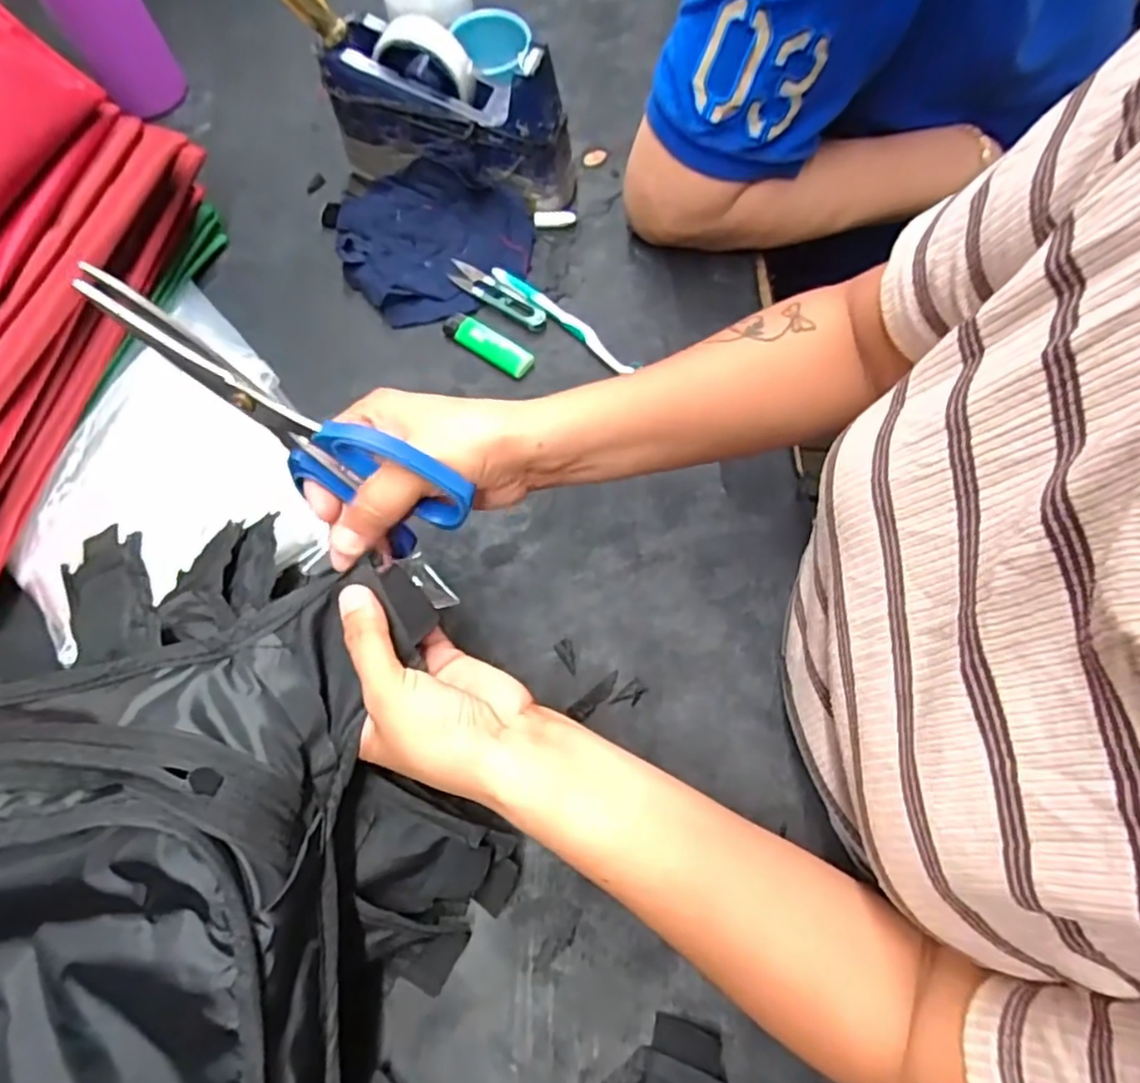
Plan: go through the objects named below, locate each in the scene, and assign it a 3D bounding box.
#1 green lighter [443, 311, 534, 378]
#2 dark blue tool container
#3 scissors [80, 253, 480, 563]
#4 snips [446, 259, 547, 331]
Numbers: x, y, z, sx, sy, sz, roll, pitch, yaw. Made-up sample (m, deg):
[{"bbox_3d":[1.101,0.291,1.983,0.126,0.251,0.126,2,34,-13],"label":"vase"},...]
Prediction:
[{"bbox_3d":[-0.068,-0.161,0.538,0.084,0.011,0.024,33,72,14],"label":"green lighter"},{"bbox_3d":[-0.098,-0.357,0.565,0.201,0.114,0.080,12,68,6],"label":"dark blue tool container"},{"bbox_3d":[-0.129,-0.053,0.299,0.175,0.061,0.027,36,69,-23],"label":"scissors"},{"bbox_3d":[-0.063,-0.209,0.558,0.102,0.006,0.023,35,73,14],"label":"snips"}]

